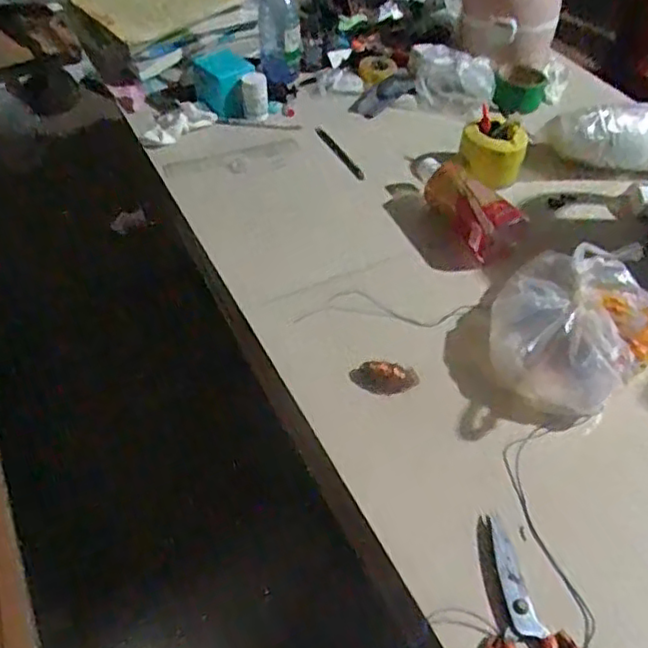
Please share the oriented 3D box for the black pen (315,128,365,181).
[{"bbox_3d":[0.025,-0.254,0.972,0.018,0.012,0.133,-20,51,-19],"label":"black pen"}]

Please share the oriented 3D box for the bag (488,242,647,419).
[{"bbox_3d":[0.262,-0.005,0.690,0.163,0.081,0.204,34,55,26],"label":"bag"}]

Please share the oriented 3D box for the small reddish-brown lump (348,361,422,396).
[{"bbox_3d":[0.062,0.057,0.681,0.069,0.023,0.026,16,49,12],"label":"small reddish-brown lump"}]

